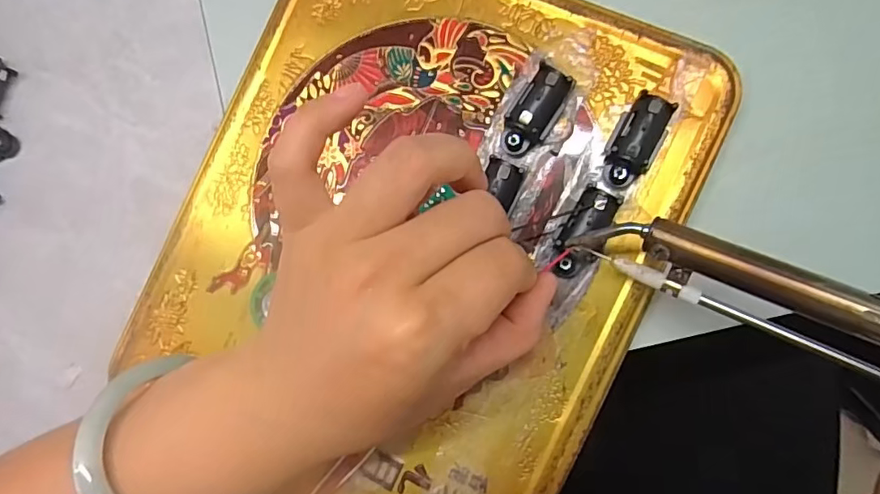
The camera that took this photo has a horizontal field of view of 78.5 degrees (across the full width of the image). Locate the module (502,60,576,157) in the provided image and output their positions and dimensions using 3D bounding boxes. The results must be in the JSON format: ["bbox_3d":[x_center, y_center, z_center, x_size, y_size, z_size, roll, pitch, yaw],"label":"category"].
[{"bbox_3d":[0.037,-0.052,0.207,0.016,0.016,0.034,31,92,10],"label":"module"}]

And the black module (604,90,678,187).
[{"bbox_3d":[0.074,-0.039,0.202,0.018,0.014,0.033,26,91,10],"label":"black module"}]

